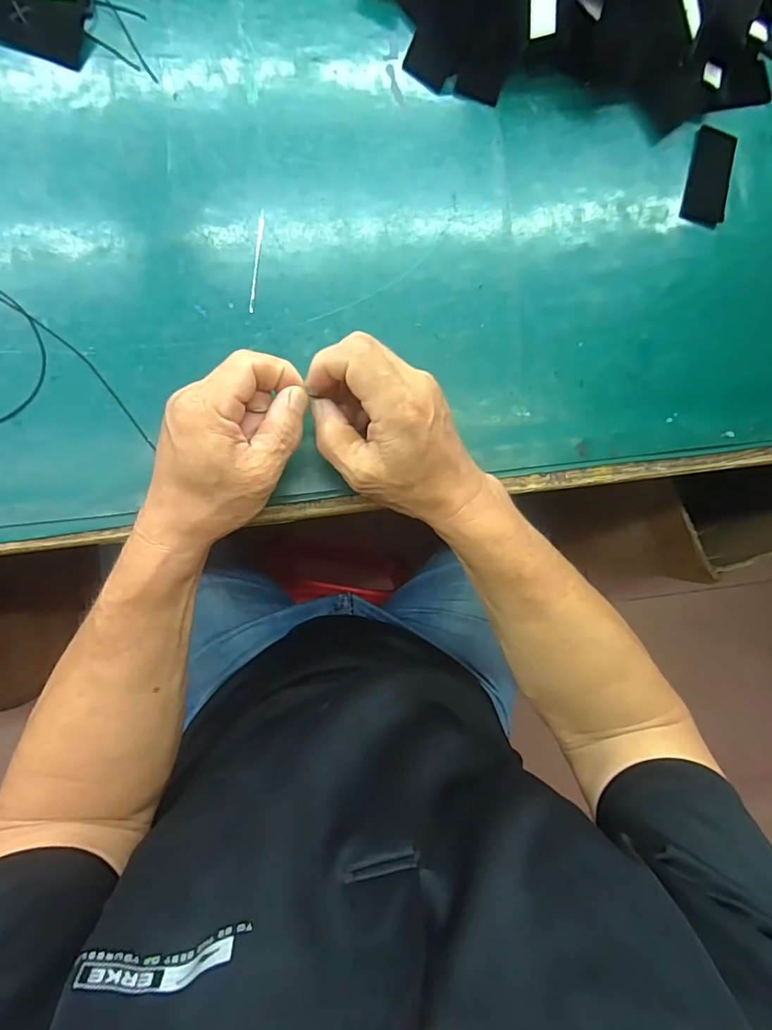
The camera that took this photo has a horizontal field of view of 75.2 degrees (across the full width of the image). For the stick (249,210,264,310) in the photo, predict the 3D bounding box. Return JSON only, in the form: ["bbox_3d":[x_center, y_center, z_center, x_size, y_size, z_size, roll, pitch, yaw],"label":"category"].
[{"bbox_3d":[-0.091,-0.180,0.354,0.004,0.004,0.073,7,90,-8],"label":"stick"}]

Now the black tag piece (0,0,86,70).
[{"bbox_3d":[-0.240,-0.328,0.331,0.073,0.006,0.036,14,100,-13],"label":"black tag piece"}]

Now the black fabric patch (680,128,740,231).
[{"bbox_3d":[0.263,-0.273,0.404,0.032,0.005,0.077,13,89,-8],"label":"black fabric patch"}]

